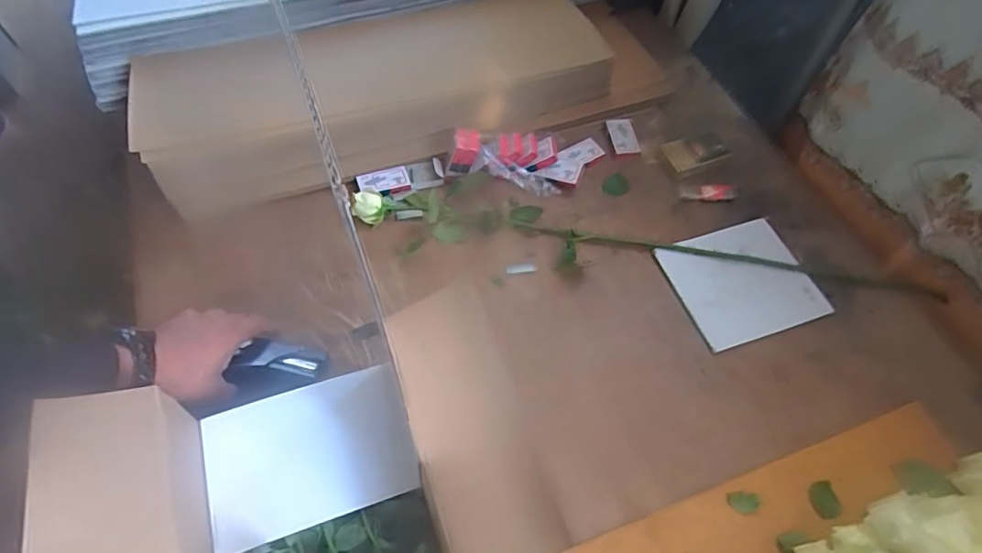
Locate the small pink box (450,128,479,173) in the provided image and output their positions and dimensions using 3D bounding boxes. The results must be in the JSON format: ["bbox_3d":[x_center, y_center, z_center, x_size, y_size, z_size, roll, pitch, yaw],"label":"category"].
[{"bbox_3d":[-0.035,-0.177,0.754,0.035,0.047,0.043,9,59,1],"label":"small pink box"}]

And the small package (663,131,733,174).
[{"bbox_3d":[0.306,-0.186,0.813,0.094,0.023,0.053,-19,62,-15],"label":"small package"}]

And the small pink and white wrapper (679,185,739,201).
[{"bbox_3d":[0.313,-0.121,0.778,0.088,0.007,0.025,-4,59,-6],"label":"small pink and white wrapper"}]

